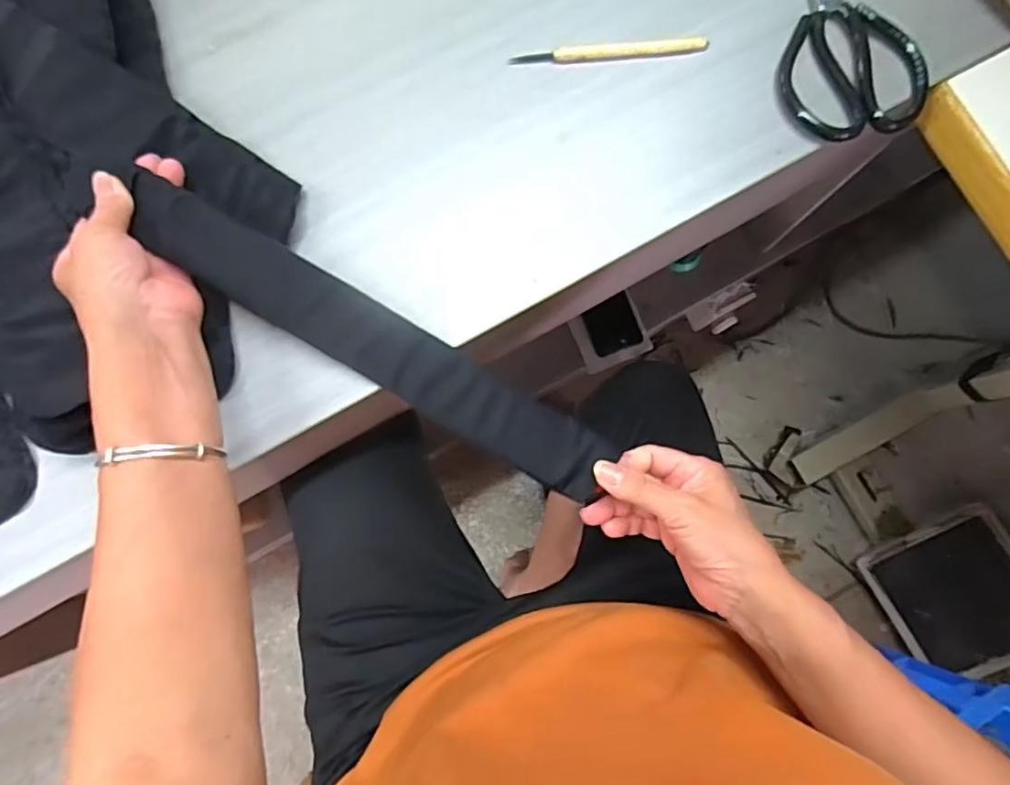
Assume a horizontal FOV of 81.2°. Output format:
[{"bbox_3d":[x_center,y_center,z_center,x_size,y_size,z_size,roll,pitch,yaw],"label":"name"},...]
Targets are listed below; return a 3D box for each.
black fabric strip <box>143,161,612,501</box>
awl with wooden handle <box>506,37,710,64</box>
[{"bbox_3d":[-0.082,-0.031,0.396,0.346,0.010,0.046,31,94,-6],"label":"black fabric strip"},{"bbox_3d":[0.079,-0.256,0.441,0.144,0.005,0.011,-3,81,-1],"label":"awl with wooden handle"}]

